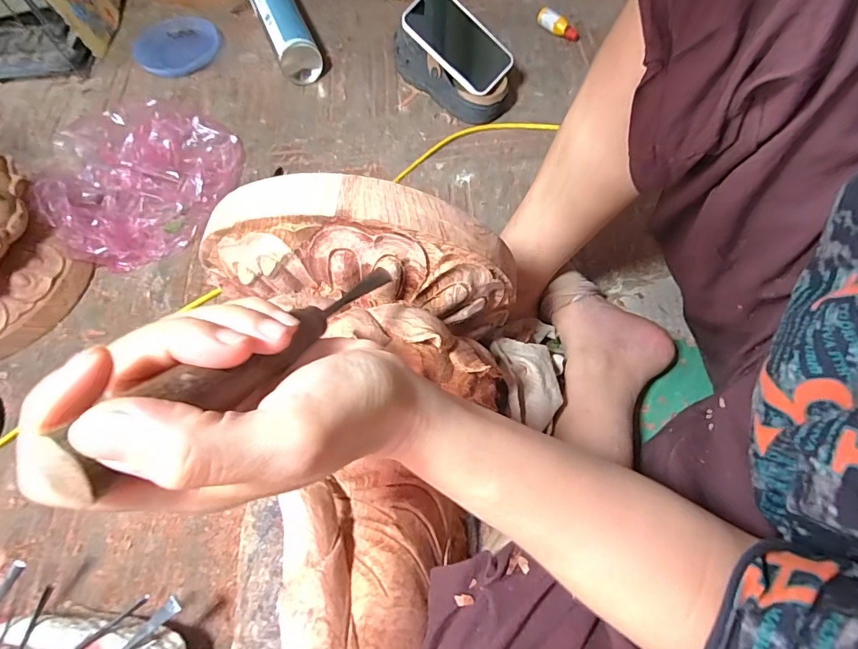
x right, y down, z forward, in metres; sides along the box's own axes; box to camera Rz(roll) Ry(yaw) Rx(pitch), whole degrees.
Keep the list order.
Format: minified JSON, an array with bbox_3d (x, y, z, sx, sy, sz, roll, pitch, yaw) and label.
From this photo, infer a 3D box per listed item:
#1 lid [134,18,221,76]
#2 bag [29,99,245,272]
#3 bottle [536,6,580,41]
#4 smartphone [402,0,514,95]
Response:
[{"bbox_3d":[-0.409,-0.465,0.732,0.126,0.030,0.133,-12,65,-3],"label":"lid"},{"bbox_3d":[-0.376,-0.204,0.586,0.207,0.075,0.252,41,73,19],"label":"bag"},{"bbox_3d":[0.203,-0.472,0.699,0.023,0.028,0.073,-38,69,-14],"label":"bottle"},{"bbox_3d":[0.040,-0.376,0.592,0.142,0.017,0.074,40,88,-13],"label":"smartphone"}]

